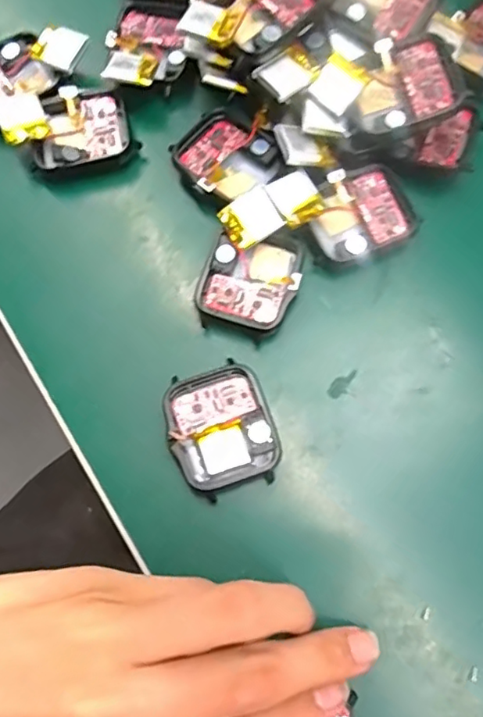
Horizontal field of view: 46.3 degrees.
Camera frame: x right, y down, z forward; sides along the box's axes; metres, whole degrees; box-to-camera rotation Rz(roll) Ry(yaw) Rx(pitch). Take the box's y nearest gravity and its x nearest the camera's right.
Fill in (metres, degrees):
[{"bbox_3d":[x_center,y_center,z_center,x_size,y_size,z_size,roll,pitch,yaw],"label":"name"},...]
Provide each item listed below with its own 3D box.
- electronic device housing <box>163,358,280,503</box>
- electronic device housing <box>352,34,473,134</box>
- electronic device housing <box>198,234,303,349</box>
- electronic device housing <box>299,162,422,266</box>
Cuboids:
[{"bbox_3d":[-0.007,0.027,0.213,0.038,0.008,0.045,-18,74,-4],"label":"electronic device housing"},{"bbox_3d":[0.067,-0.109,0.229,0.039,0.008,0.034,-27,77,10],"label":"electronic device housing"},{"bbox_3d":[0.004,-0.031,0.229,0.037,0.013,0.043,20,75,7],"label":"electronic device housing"},{"bbox_3d":[0.048,-0.059,0.236,0.044,0.011,0.034,-23,74,-5],"label":"electronic device housing"}]

